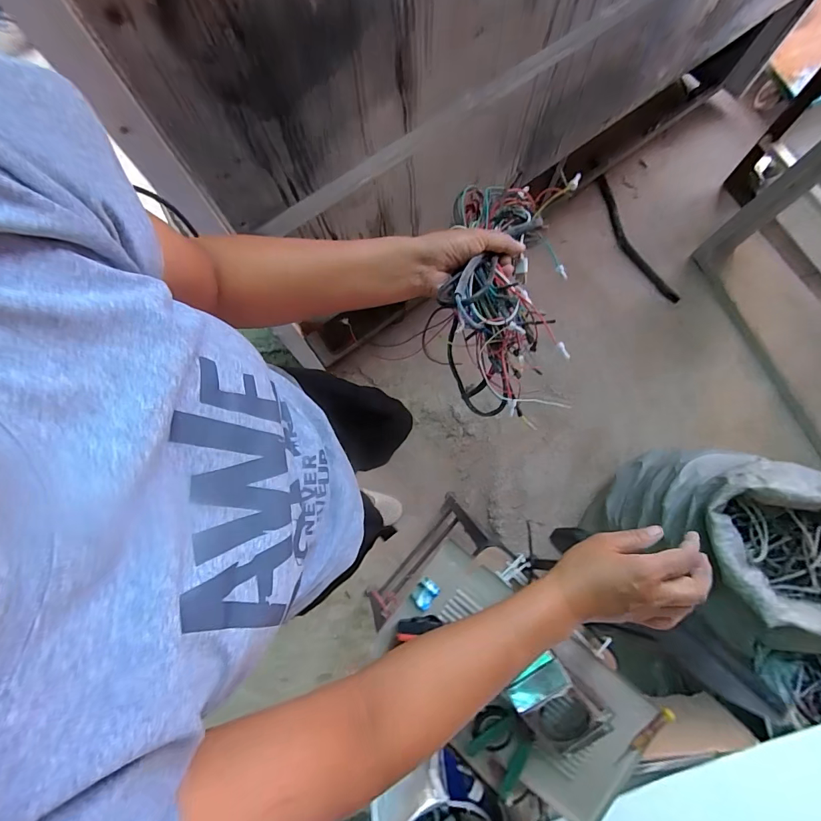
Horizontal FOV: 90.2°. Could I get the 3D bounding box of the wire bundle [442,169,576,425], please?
[{"bbox_3d":[0.096,-0.127,0.432,0.110,0.103,0.258,4,88,2],"label":"wire bundle"}]

